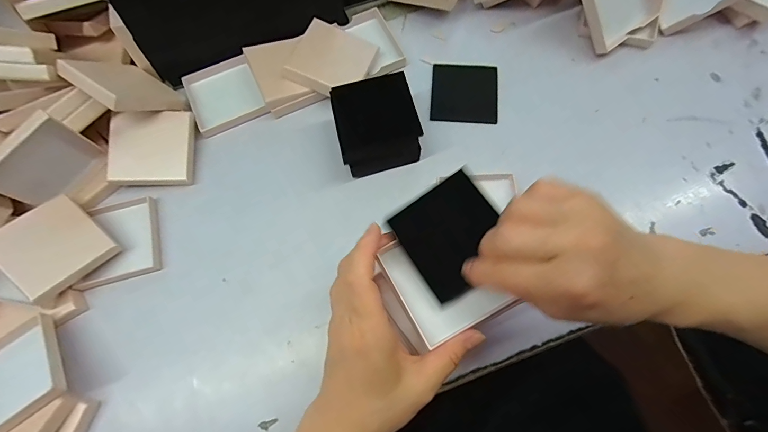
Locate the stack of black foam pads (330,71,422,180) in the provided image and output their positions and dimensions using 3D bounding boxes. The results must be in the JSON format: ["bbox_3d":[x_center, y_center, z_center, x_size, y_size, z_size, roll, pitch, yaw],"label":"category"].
[{"bbox_3d":[-0.007,-0.087,0.365,0.075,0.051,0.079,-15,72,-4],"label":"stack of black foam pads"}]

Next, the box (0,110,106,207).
[{"bbox_3d":[-0.306,-0.047,0.339,0.016,0.074,0.074,28,74,10],"label":"box"}]

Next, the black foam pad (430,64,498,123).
[{"bbox_3d":[0.088,-0.134,0.404,0.069,0.004,0.071,4,72,2],"label":"black foam pad"}]

